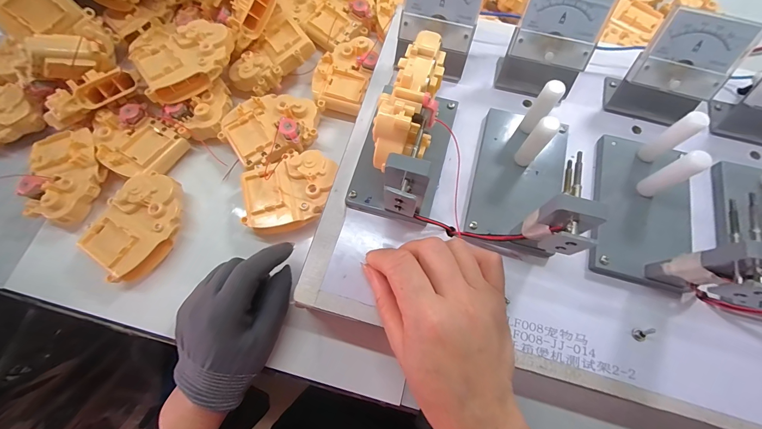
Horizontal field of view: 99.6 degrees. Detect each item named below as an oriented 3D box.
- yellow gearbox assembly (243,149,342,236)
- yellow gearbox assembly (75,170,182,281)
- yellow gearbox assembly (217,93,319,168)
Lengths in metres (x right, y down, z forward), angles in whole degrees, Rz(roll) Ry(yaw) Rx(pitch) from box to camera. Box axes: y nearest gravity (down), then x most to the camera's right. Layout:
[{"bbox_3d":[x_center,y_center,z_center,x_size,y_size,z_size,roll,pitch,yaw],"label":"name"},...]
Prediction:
[{"bbox_3d":[-0.087,-0.021,0.320,0.092,0.034,0.068,-16,71,-5],"label":"yellow gearbox assembly"},{"bbox_3d":[-0.232,0.012,0.313,0.067,0.038,0.101,31,74,11],"label":"yellow gearbox assembly"},{"bbox_3d":[-0.113,-0.091,0.347,0.098,0.035,0.076,-38,74,-11],"label":"yellow gearbox assembly"}]

